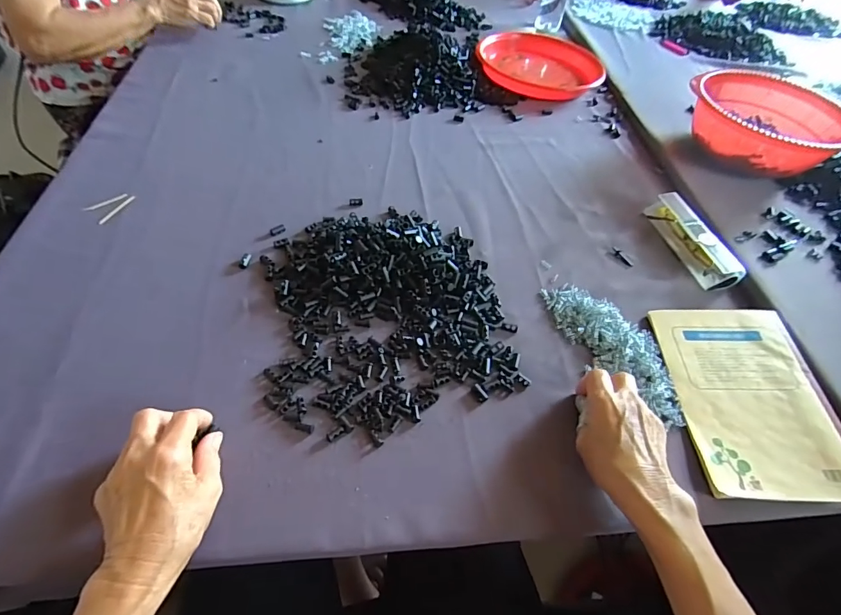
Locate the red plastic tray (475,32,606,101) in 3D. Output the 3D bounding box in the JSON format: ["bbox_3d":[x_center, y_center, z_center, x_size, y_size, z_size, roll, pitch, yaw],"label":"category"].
[{"bbox_3d":[0.243,-0.499,0.874,0.243,0.037,0.206,-24,58,-22],"label":"red plastic tray"}]

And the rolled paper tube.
[{"bbox_3d":[0.367,-0.096,0.577,0.045,0.028,0.153,-6,53,-10],"label":"rolled paper tube"}]

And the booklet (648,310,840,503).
[{"bbox_3d":[0.336,0.086,0.436,0.144,0.009,0.206,1,53,4],"label":"booklet"}]

